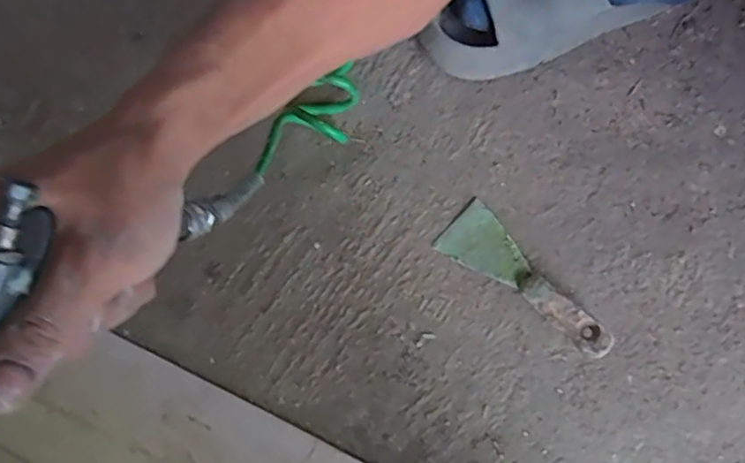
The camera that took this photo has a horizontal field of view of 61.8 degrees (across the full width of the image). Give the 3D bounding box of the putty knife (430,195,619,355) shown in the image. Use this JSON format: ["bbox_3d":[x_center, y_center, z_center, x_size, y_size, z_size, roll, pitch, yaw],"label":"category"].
[{"bbox_3d":[0.130,0.039,0.520,0.158,0.031,0.054,41,82,9],"label":"putty knife"}]

